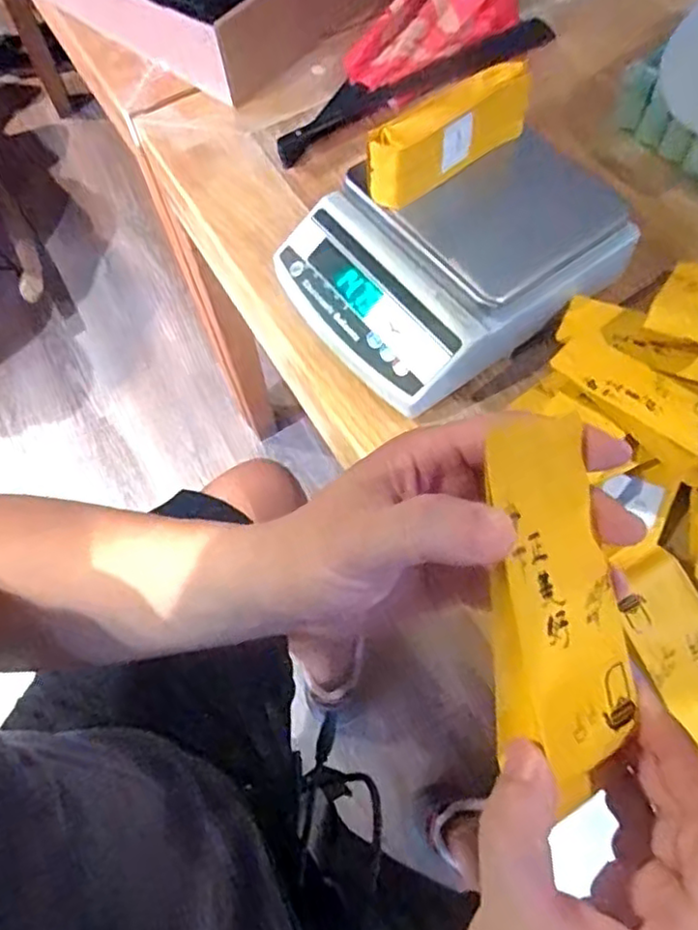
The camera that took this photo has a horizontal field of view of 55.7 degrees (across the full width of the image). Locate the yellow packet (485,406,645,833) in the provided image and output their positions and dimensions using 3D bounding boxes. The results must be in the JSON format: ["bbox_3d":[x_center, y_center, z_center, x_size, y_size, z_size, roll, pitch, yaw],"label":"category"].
[{"bbox_3d":[0.075,0.052,0.239,0.054,0.013,0.132,-7,89,-28],"label":"yellow packet"}]

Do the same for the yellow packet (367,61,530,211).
[{"bbox_3d":[0.074,-0.251,0.503,0.138,0.056,0.031,-32,68,-12],"label":"yellow packet"}]

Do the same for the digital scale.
[{"bbox_3d":[0.077,-0.174,0.534,0.231,0.064,0.201,-36,69,-13],"label":"digital scale"}]

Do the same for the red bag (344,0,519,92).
[{"bbox_3d":[0.083,-0.451,0.658,0.192,0.060,0.078,-42,70,-15],"label":"red bag"}]

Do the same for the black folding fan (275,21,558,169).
[{"bbox_3d":[0.068,-0.388,0.670,0.320,0.027,0.042,-28,67,-10],"label":"black folding fan"}]

